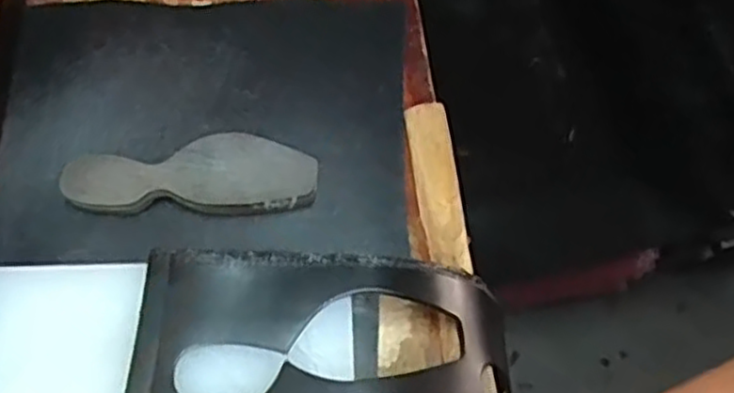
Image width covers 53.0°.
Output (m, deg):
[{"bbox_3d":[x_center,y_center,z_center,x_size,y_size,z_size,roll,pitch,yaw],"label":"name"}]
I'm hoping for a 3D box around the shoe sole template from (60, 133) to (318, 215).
[{"bbox_3d":[-0.143,-0.017,0.609,0.199,0.030,0.063,-1,61,-2],"label":"shoe sole template"}]

